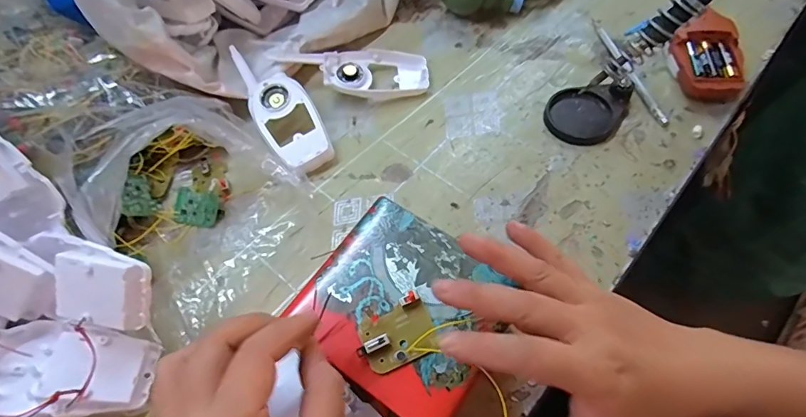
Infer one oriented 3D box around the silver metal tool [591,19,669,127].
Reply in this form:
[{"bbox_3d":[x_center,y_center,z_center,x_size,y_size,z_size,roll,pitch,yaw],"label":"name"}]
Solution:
[{"bbox_3d":[0.237,-0.151,0.476,0.010,0.010,0.162,-11,59,-2],"label":"silver metal tool"}]

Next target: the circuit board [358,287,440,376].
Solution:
[{"bbox_3d":[-0.004,0.072,0.259,0.044,0.009,0.033,-26,61,-11],"label":"circuit board"}]

